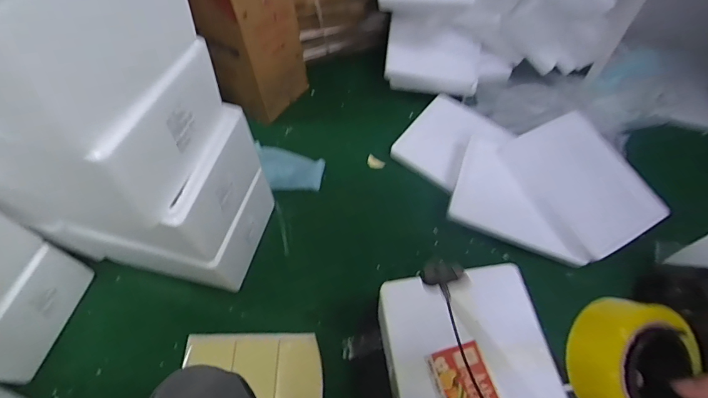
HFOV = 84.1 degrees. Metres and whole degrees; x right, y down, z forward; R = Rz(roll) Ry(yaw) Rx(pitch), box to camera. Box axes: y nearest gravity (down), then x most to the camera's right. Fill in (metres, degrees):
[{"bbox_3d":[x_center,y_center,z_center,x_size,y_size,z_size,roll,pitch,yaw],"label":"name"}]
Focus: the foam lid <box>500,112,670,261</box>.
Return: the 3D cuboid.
[{"bbox_3d":[0.622,-0.045,1.095,0.048,0.254,0.403,-30,75,-28],"label":"foam lid"}]

